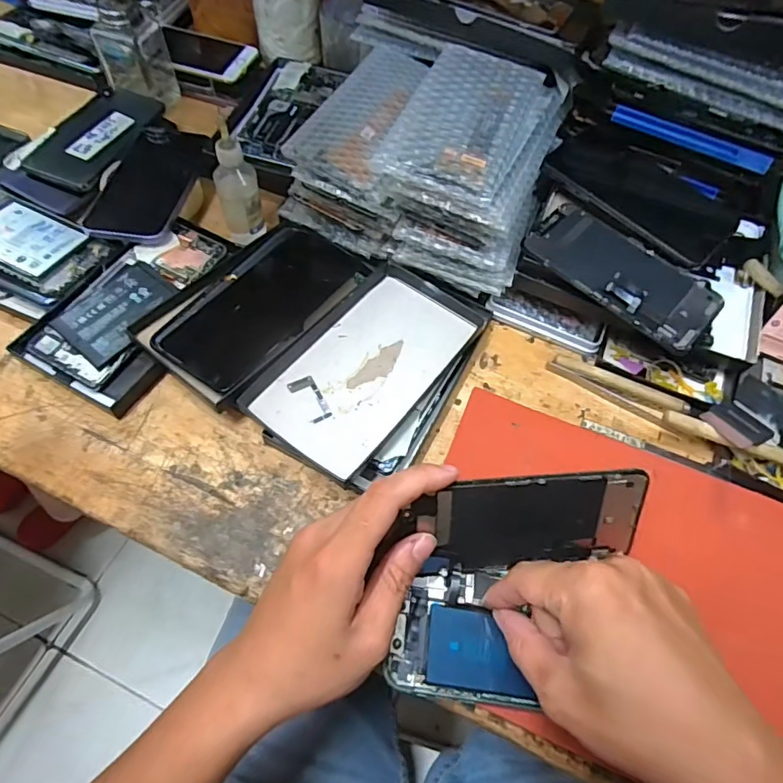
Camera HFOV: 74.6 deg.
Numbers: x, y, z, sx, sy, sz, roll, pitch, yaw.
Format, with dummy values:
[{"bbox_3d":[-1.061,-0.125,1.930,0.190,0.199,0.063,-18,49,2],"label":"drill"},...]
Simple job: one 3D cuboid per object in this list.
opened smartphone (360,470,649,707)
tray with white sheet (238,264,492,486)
[{"bbox_3d":[0.075,0.115,0.297,0.153,0.067,0.111,-4,64,-5],"label":"opened smartphone"},{"bbox_3d":[-0.017,-0.024,0.385,0.102,0.019,0.173,34,64,15],"label":"tray with white sheet"}]

